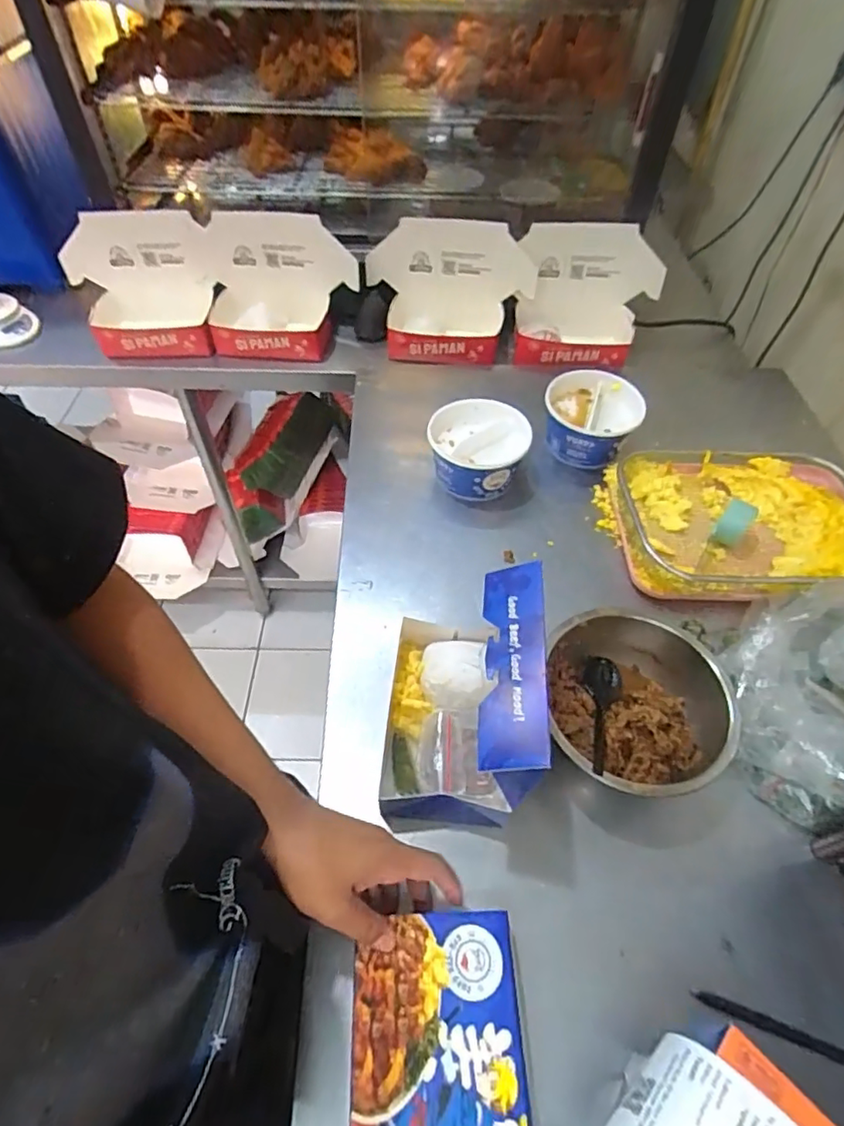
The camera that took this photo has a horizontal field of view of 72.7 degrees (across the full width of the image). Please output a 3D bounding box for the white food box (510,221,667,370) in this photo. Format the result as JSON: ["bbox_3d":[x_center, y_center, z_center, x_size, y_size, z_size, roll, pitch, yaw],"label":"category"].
[{"bbox_3d":[0.255,-0.411,0.911,0.218,0.165,0.163,16,54,11],"label":"white food box"}]

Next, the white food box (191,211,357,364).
[{"bbox_3d":[-0.241,-0.443,0.926,0.253,0.149,0.159,7,53,5],"label":"white food box"}]

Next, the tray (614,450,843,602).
[{"bbox_3d":[0.382,-0.047,0.671,0.300,0.048,0.216,4,53,2],"label":"tray"}]

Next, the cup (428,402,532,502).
[{"bbox_3d":[0.070,-0.141,0.725,0.122,0.063,0.113,1,53,-1],"label":"cup"}]

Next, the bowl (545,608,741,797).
[{"bbox_3d":[0.189,0.132,0.512,0.168,0.069,0.163,1,53,-1],"label":"bowl"}]

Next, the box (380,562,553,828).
[{"bbox_3d":[0.031,0.112,0.490,0.119,0.154,0.178,4,53,2],"label":"box"}]

